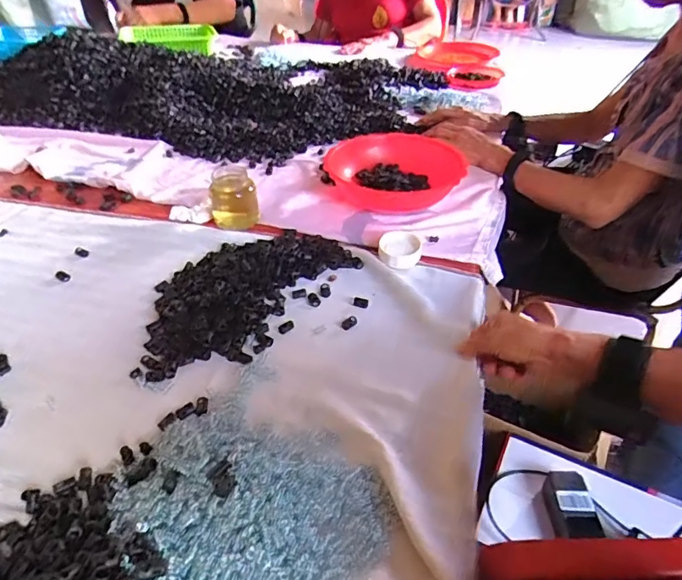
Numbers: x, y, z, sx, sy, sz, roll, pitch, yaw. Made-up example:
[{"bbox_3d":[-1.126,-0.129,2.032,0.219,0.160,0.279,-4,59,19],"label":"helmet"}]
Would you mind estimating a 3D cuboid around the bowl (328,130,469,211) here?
[{"bbox_3d":[0.101,-0.215,0.906,0.230,0.066,0.268,8,42,11],"label":"bowl"}]

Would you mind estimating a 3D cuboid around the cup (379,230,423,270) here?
[{"bbox_3d":[0.093,-0.064,0.751,0.065,0.027,0.071,-1,41,1],"label":"cup"}]

